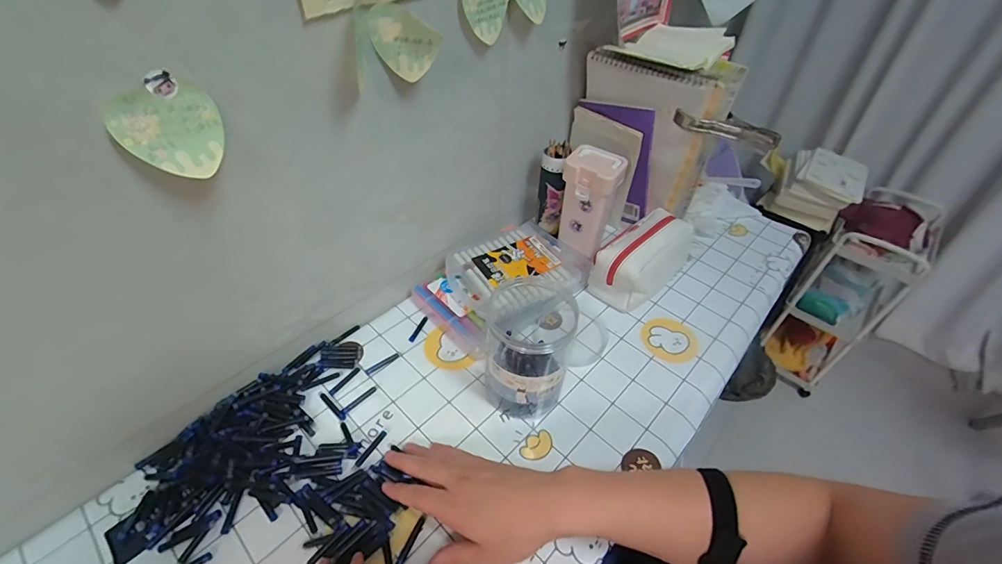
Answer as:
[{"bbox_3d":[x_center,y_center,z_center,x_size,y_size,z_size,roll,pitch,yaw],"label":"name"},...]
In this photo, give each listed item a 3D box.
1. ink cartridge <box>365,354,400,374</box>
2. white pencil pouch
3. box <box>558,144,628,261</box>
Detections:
[{"bbox_3d":[-0.156,0.106,0.556,0.047,0.004,0.009,-27,53,-28],"label":"ink cartridge"},{"bbox_3d":[0.235,-0.044,0.683,0.089,0.094,0.203,33,51,26],"label":"white pencil pouch"},{"bbox_3d":[0.139,-0.124,0.673,0.084,0.155,0.063,29,49,23],"label":"box"}]

